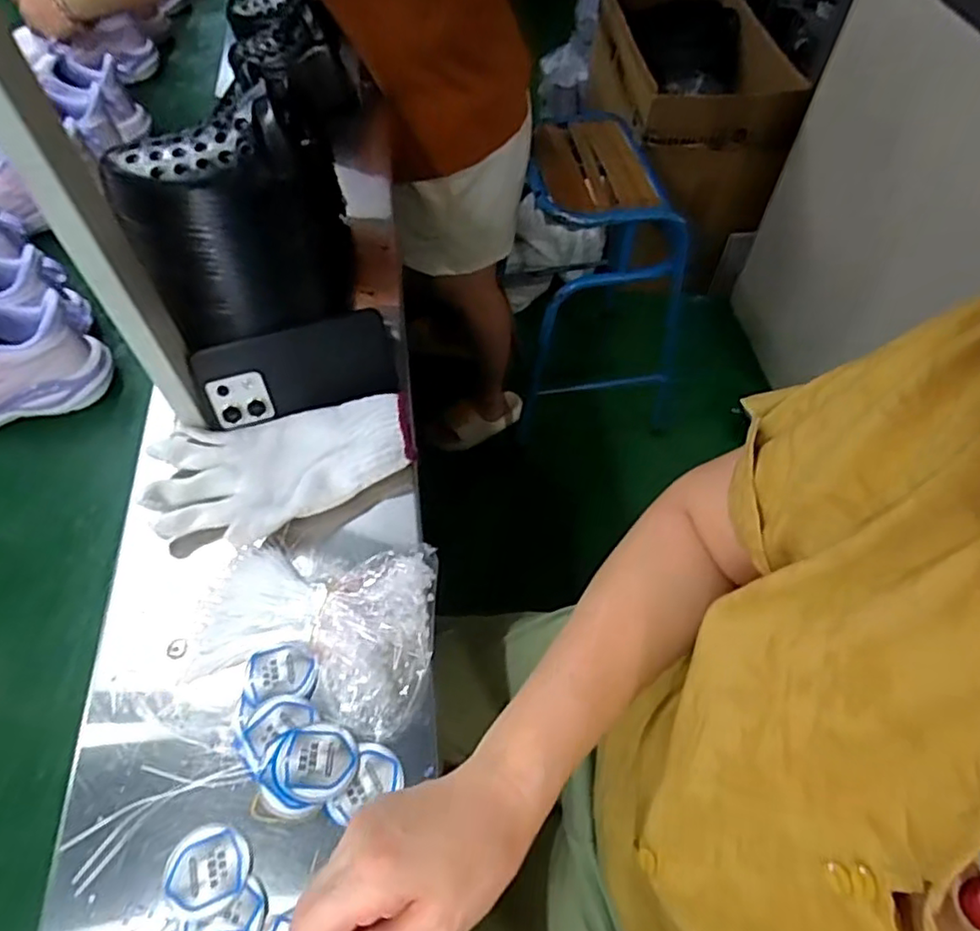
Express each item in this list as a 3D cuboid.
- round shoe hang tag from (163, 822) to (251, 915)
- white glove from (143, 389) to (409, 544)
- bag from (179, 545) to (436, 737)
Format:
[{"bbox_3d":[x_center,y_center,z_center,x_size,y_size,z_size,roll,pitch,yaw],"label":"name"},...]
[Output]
[{"bbox_3d":[-0.170,0.244,0.386,0.049,0.010,0.045,10,55,2],"label":"round shoe hang tag"},{"bbox_3d":[-0.170,0.002,0.521,0.210,0.041,0.121,-7,56,-10],"label":"white glove"},{"bbox_3d":[-0.126,0.118,0.452,0.166,0.037,0.121,4,55,-2],"label":"bag"}]

